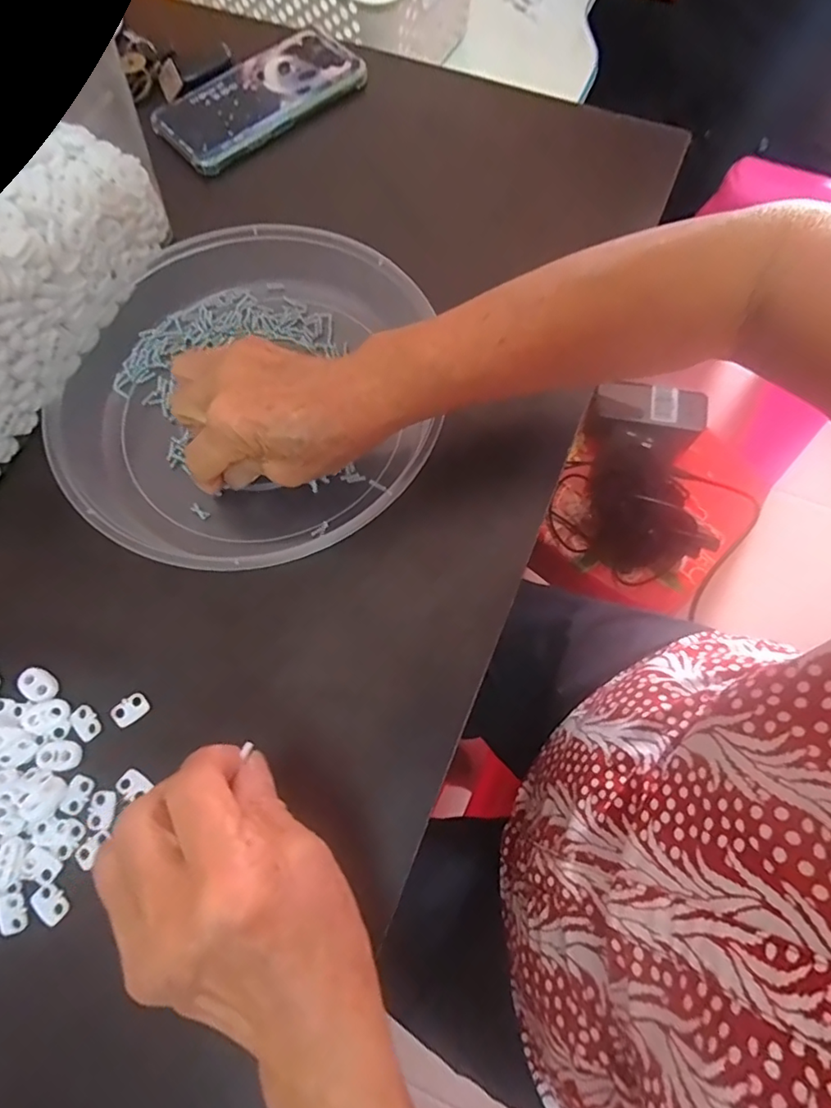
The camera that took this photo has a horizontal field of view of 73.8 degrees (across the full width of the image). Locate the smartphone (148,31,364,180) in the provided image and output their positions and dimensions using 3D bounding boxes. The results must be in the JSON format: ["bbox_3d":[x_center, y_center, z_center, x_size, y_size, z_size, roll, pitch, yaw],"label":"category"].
[{"bbox_3d":[-0.125,-0.370,0.449,0.166,0.015,0.075,-37,76,-10],"label":"smartphone"}]

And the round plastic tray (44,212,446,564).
[{"bbox_3d":[-0.105,-0.100,0.349,0.218,0.045,0.241,-5,70,-1],"label":"round plastic tray"}]

